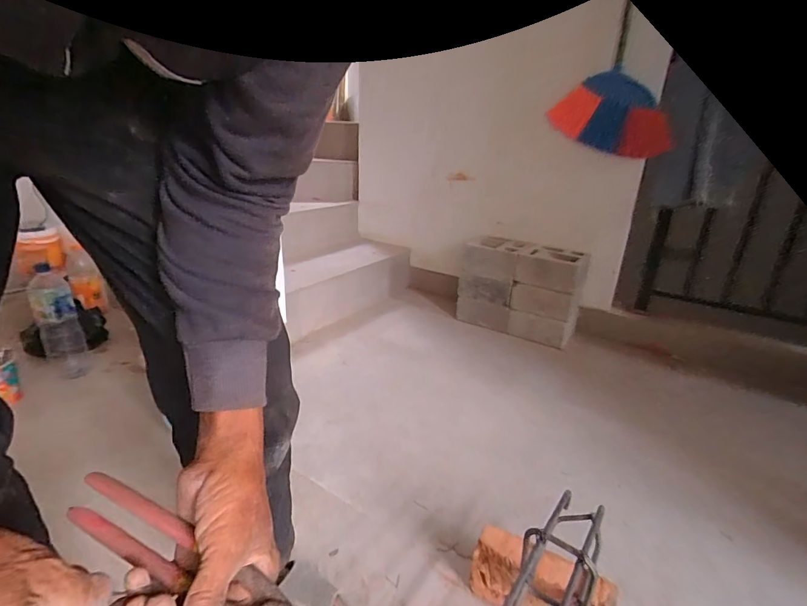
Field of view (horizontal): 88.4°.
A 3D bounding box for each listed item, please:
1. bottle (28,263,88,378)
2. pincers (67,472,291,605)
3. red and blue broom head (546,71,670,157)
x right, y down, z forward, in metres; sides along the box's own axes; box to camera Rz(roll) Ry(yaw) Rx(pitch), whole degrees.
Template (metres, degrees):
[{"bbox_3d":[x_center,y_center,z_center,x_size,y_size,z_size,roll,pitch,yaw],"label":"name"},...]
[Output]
[{"bbox_3d":[-0.869,0.048,1.044,0.081,0.280,0.090,-14,27,-35],"label":"bottle"},{"bbox_3d":[-0.155,0.181,0.294,0.219,0.035,0.027,16,25,20],"label":"pincers"},{"bbox_3d":[0.613,-0.576,1.253,0.061,0.196,0.440,-9,39,-29],"label":"red and blue broom head"}]

